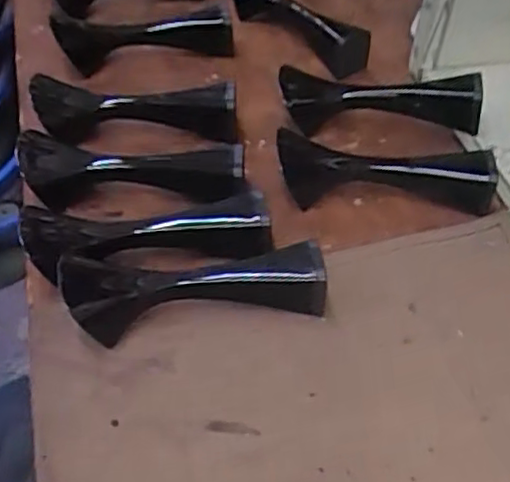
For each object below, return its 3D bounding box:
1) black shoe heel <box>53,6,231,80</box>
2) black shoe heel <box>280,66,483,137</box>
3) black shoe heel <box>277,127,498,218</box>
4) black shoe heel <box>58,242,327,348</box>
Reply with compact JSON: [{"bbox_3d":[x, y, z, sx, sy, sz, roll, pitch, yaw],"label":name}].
[{"bbox_3d":[-0.086,-0.159,0.514,0.131,0.033,0.047,-7,49,-9],"label":"black shoe heel"},{"bbox_3d":[0.084,-0.096,0.454,0.131,0.041,0.022,9,49,9],"label":"black shoe heel"},{"bbox_3d":[0.080,-0.042,0.414,0.130,0.035,0.028,6,48,3],"label":"black shoe heel"},{"bbox_3d":[-0.031,0.026,0.353,0.133,0.032,0.033,-4,48,-5],"label":"black shoe heel"}]

